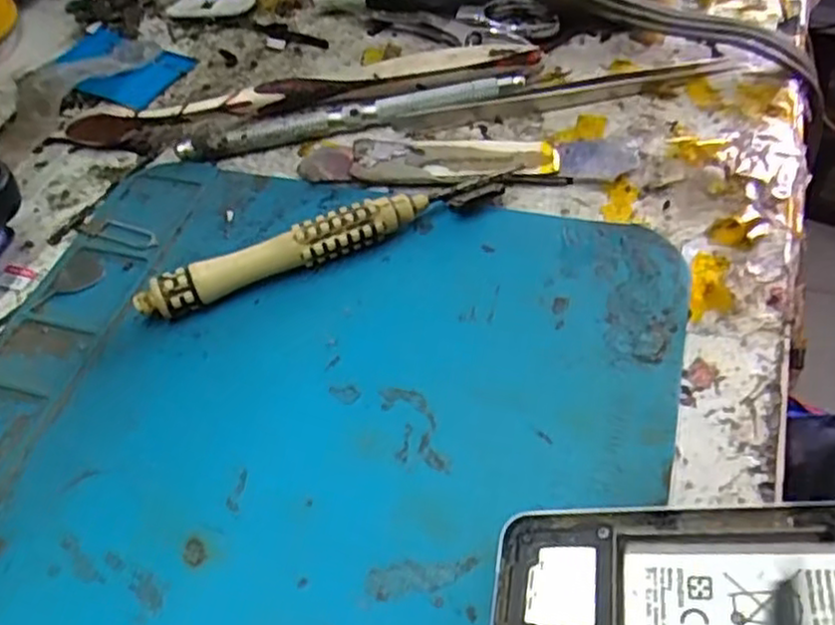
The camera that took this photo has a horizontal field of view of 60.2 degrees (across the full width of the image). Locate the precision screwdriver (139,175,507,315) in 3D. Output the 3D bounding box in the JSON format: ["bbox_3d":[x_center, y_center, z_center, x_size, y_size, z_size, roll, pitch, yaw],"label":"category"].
[{"bbox_3d":[-0.028,-0.022,0.226,0.116,0.014,0.011,-21,52,-11],"label":"precision screwdriver"}]

